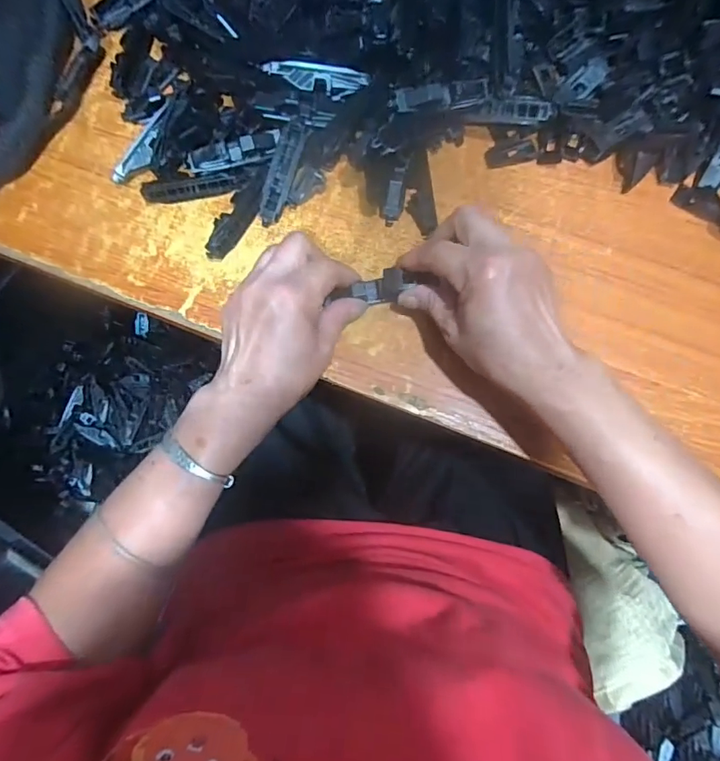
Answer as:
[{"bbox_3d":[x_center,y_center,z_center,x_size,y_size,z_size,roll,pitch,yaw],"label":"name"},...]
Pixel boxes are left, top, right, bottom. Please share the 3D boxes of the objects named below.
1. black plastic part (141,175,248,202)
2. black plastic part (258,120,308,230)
[{"bbox_3d":[-0.133,-0.155,0.381,0.083,0.016,0.013,-5,82,-1],"label":"black plastic part"},{"bbox_3d":[-0.062,-0.163,0.376,0.018,0.008,0.079,21,102,3],"label":"black plastic part"}]

